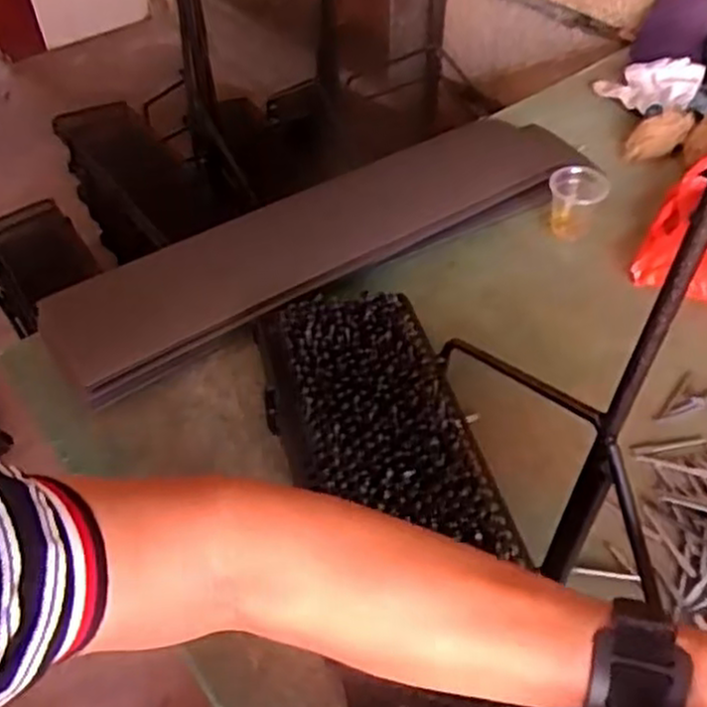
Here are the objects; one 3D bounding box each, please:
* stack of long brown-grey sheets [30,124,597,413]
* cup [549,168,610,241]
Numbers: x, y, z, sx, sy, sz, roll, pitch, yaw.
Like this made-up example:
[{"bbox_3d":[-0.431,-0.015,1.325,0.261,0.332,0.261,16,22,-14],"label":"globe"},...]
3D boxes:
[{"bbox_3d":[-0.019,-0.132,0.810,0.619,0.031,0.148,-27,53,-21],"label":"stack of long brown-grey sheets"},{"bbox_3d":[0.252,-0.170,0.844,0.061,0.064,0.055,12,50,13],"label":"cup"}]

